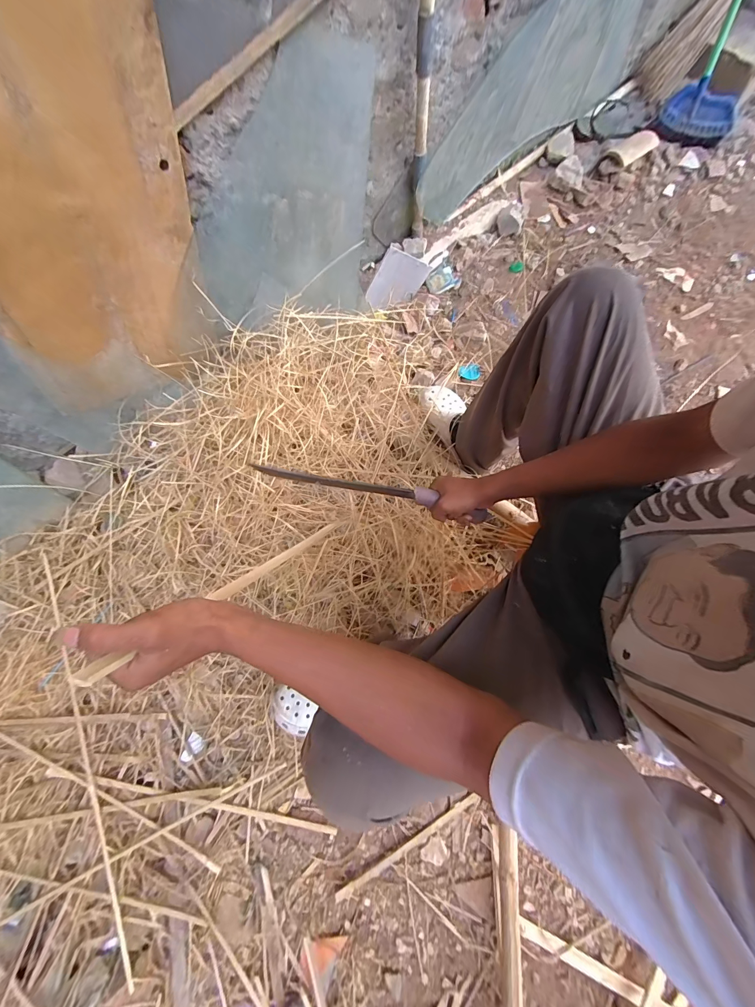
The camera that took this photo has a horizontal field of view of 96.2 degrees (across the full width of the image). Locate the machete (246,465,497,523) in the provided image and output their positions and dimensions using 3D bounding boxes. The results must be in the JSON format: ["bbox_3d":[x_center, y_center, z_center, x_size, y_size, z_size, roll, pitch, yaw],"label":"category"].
[{"bbox_3d":[-0.018,-0.024,0.570,0.403,0.027,0.031,11,75,7],"label":"machete"}]

